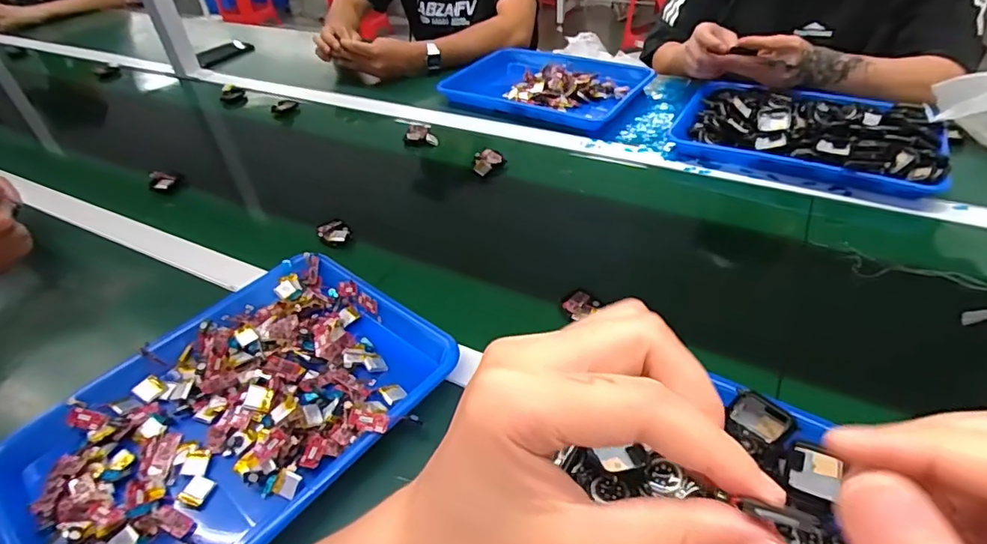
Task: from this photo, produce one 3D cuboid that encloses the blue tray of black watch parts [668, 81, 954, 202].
[{"bbox_3d":[0.424,-0.199,0.726,0.319,0.043,0.222,19,46,24],"label":"blue tray of black watch parts"}]

